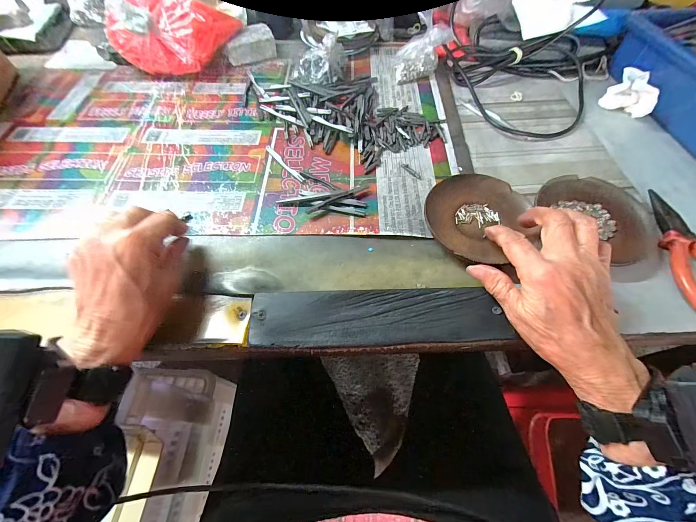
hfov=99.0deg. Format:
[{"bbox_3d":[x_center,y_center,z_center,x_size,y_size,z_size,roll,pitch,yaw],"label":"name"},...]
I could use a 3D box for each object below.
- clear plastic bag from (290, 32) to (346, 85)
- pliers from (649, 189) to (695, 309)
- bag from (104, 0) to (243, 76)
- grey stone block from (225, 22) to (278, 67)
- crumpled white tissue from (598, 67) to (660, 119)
[{"bbox_3d":[-0.042,-0.300,0.440,0.083,0.056,0.055,-4,60,-3],"label":"clear plastic bag"},{"bbox_3d":[0.343,-0.015,0.303,0.048,0.019,0.141,4,60,2],"label":"pliers"},{"bbox_3d":[-0.260,-0.352,0.457,0.184,0.086,0.098,-26,64,-15],"label":"bag"},{"bbox_3d":[-0.163,-0.359,0.492,0.077,0.031,0.050,-21,62,-12],"label":"grey stone block"},{"bbox_3d":[0.403,-0.237,0.420,0.061,0.040,0.055,31,64,16],"label":"crumpled white tissue"}]

